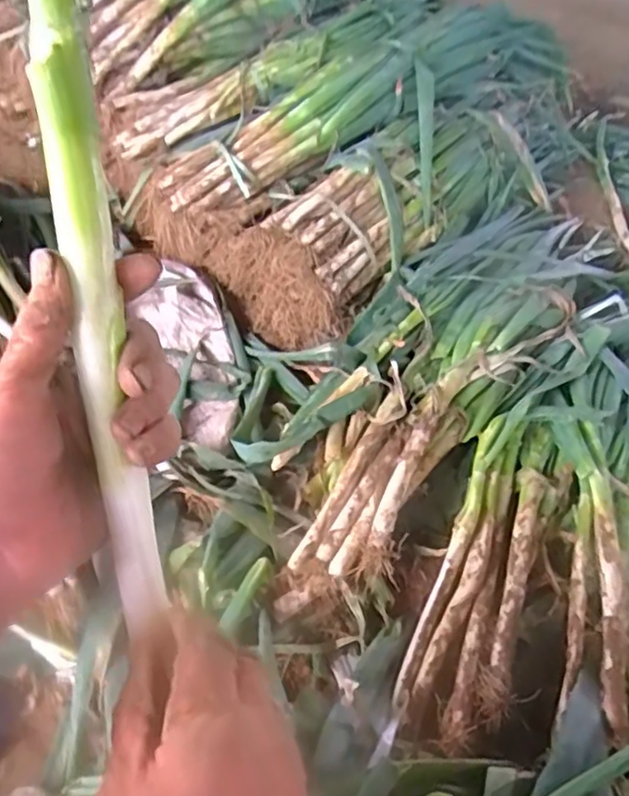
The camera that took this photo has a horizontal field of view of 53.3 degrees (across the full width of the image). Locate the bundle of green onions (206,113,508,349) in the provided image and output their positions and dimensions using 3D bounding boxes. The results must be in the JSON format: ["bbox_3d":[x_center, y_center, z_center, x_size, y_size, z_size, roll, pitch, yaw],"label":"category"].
[{"bbox_3d":[0.141,-0.384,1.285,0.719,0.151,0.259,-37,60,-18],"label":"bundle of green onions"}]

